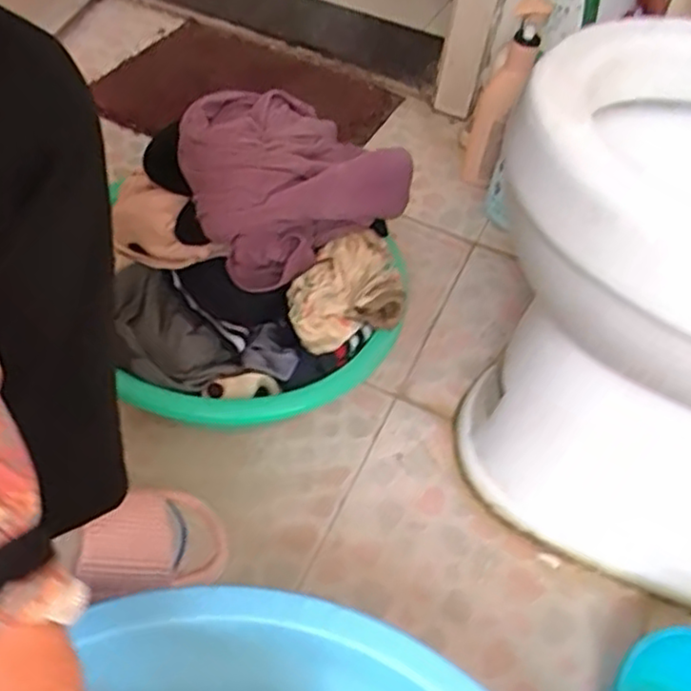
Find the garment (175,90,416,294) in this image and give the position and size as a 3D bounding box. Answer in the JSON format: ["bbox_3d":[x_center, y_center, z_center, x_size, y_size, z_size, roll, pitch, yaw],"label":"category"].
[{"bbox_3d":[-0.054,-0.154,0.649,0.196,0.112,0.142,-28,57,-26],"label":"garment"}]

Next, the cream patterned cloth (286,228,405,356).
[{"bbox_3d":[0.008,-0.054,0.665,0.129,0.075,0.083,-34,60,-30],"label":"cream patterned cloth"}]

